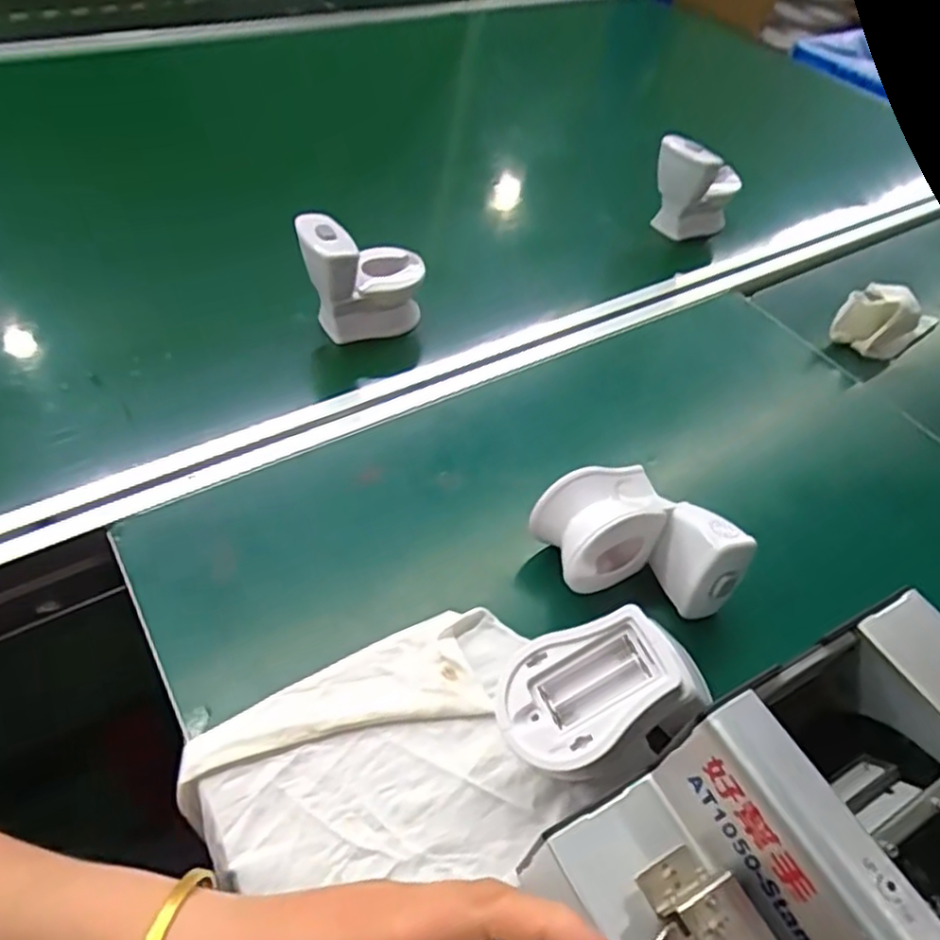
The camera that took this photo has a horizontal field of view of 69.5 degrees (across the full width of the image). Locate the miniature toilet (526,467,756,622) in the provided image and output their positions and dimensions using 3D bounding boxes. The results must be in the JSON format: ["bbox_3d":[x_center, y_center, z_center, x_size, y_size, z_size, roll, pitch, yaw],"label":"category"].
[{"bbox_3d":[0.102,0.048,0.421,0.092,0.056,0.107,-26,56,-28],"label":"miniature toilet"}]

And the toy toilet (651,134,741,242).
[{"bbox_3d":[0.245,-0.310,0.737,0.076,0.094,0.079,37,53,23],"label":"toy toilet"}]

